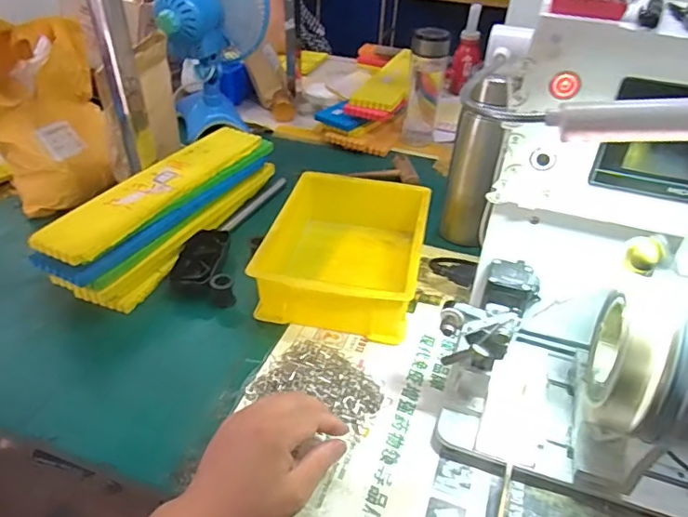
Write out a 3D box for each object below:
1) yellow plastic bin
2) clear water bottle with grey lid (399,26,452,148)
[{"bbox_3d":[0.003,-0.007,0.645,0.174,0.074,0.209,10,37,9],"label":"yellow plastic bin"},{"bbox_3d":[0.147,-0.310,0.947,0.061,0.193,0.061,11,37,9],"label":"clear water bottle with grey lid"}]

